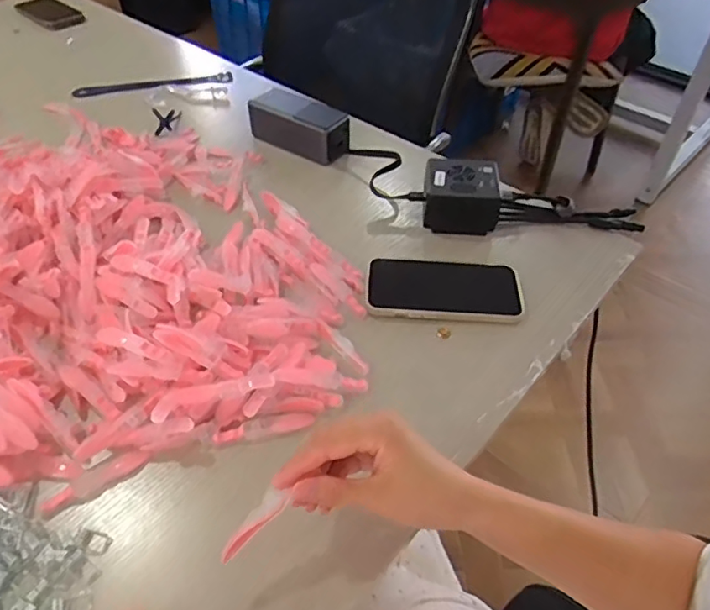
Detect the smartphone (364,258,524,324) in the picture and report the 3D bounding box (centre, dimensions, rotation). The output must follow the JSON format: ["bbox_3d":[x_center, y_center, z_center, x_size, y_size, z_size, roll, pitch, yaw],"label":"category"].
[{"bbox_3d":[0.082,-0.016,0.539,0.141,0.019,0.078,2,47,0],"label":"smartphone"}]

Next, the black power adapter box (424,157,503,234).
[{"bbox_3d":[0.113,-0.115,0.605,0.078,0.056,0.060,6,47,4],"label":"black power adapter box"}]

